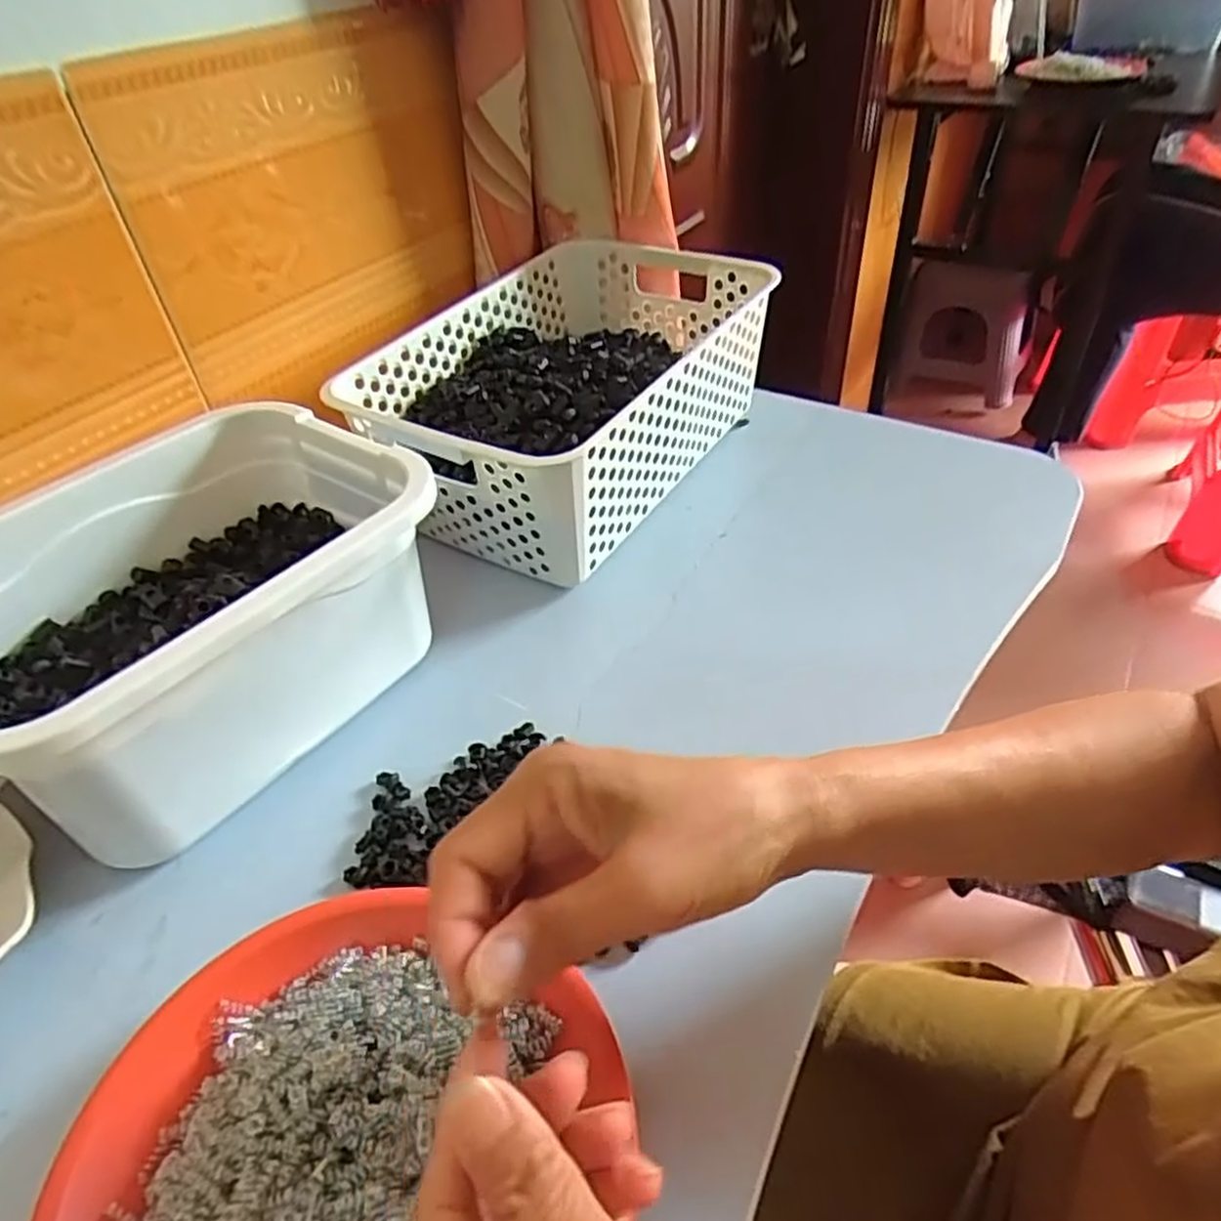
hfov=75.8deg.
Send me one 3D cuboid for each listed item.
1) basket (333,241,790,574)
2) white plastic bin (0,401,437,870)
[{"bbox_3d":[-0.028,-0.158,0.597,0.200,0.123,0.305,23,49,27],"label":"basket"},{"bbox_3d":[-0.231,0.004,0.437,0.195,0.123,0.248,24,50,27],"label":"white plastic bin"}]

